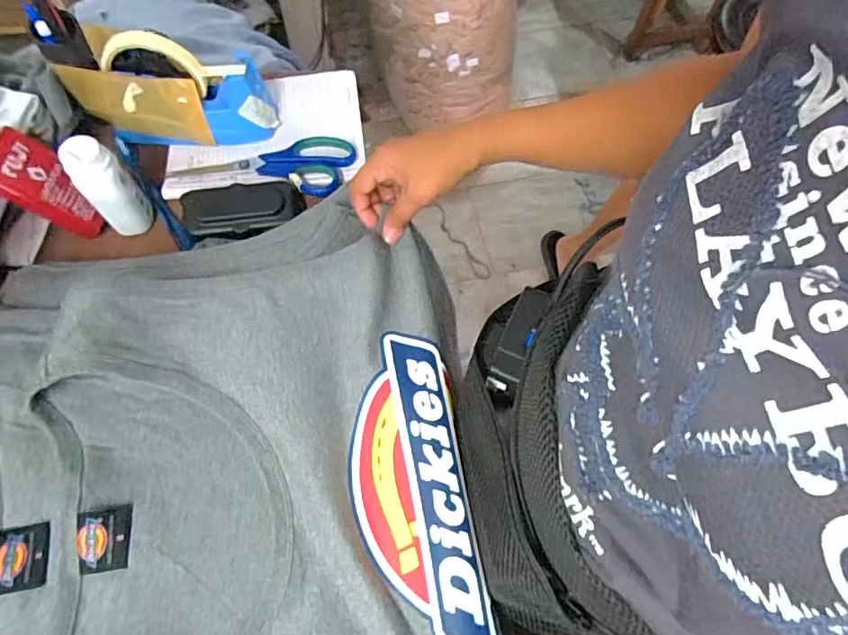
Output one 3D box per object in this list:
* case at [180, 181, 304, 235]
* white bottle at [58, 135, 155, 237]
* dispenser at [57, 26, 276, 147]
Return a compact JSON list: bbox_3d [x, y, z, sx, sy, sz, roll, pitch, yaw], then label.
[{"bbox_3d":[-0.179,-0.108,0.520,0.111,0.024,0.049,-7,66,-5],"label":"case"},{"bbox_3d":[-0.283,-0.117,0.476,0.041,0.097,0.033,-36,72,-16],"label":"white bottle"},{"bbox_3d":[-0.251,-0.228,0.524,0.186,0.101,0.057,-2,66,-3],"label":"dispenser"}]

